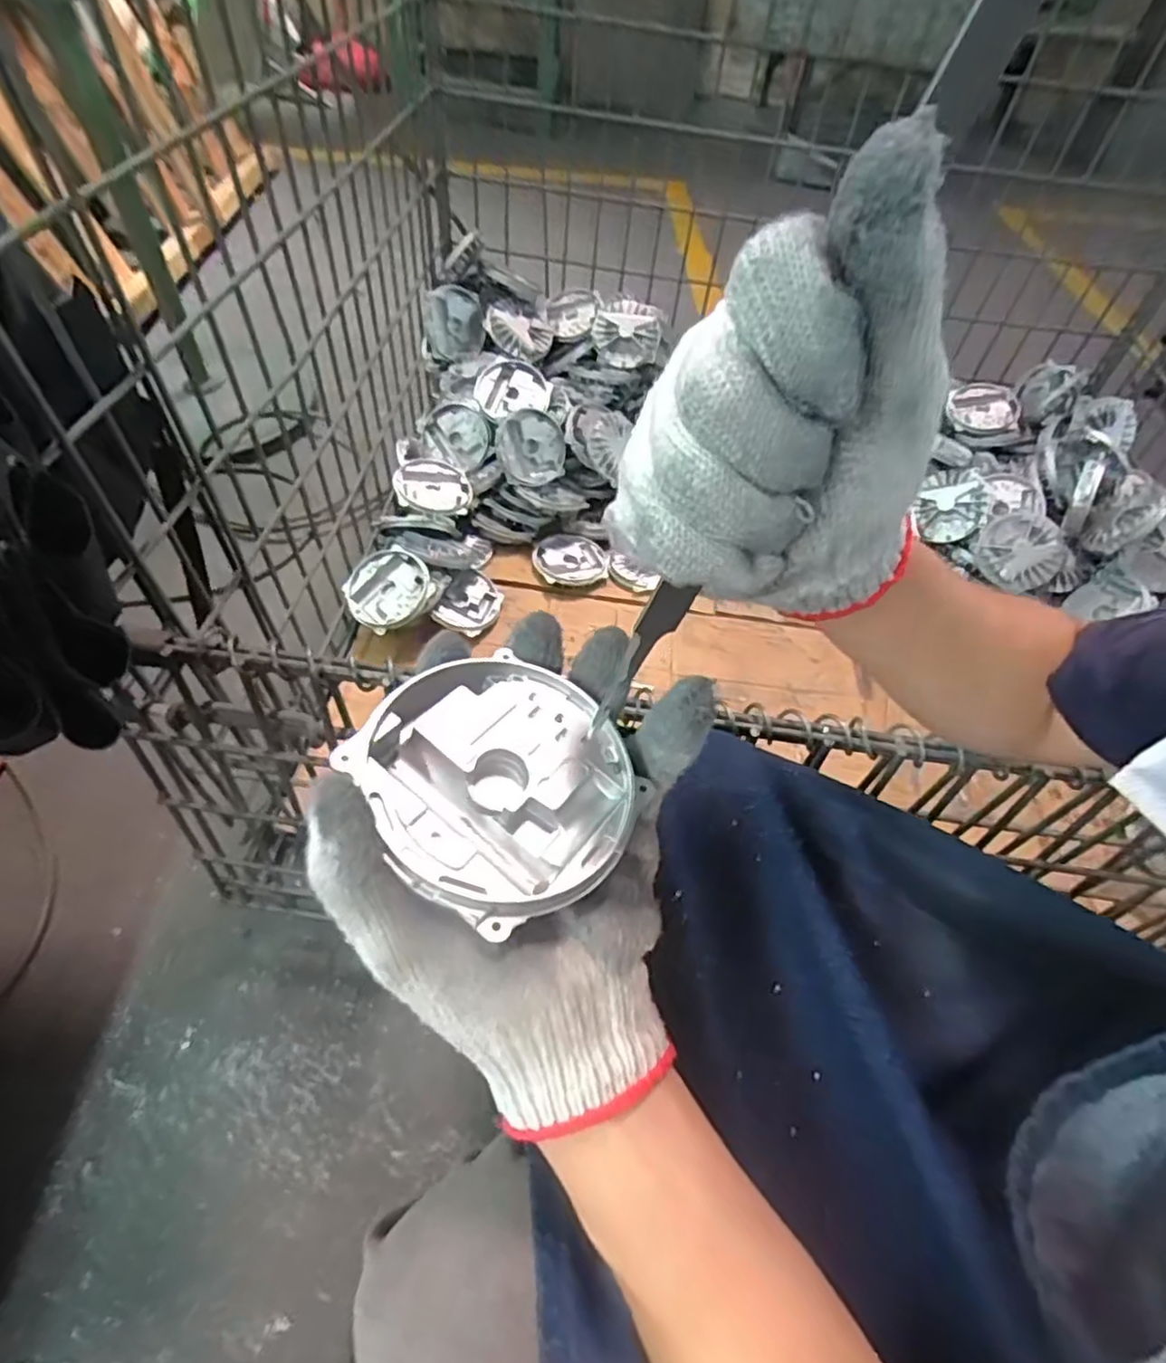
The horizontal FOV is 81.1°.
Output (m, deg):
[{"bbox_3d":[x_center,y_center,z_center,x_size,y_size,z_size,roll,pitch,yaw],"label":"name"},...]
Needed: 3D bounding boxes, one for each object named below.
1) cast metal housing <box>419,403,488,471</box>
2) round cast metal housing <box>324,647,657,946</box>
[{"bbox_3d":[-0.203,-0.392,1.084,0.116,0.092,0.035,19,11,13],"label":"cast metal housing"},{"bbox_3d":[-0.032,0.038,0.273,0.100,0.026,0.102,3,53,-4],"label":"round cast metal housing"}]

